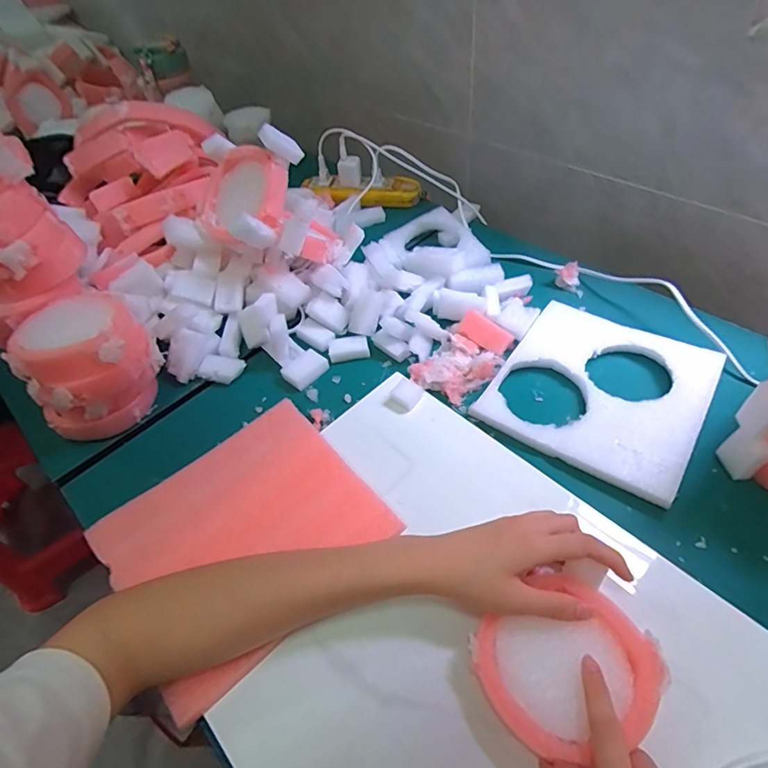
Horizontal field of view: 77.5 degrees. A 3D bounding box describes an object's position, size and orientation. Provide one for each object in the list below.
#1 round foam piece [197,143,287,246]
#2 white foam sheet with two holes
[{"bbox_3d":[-0.155,-0.208,0.523,0.106,0.029,0.100,-1,89,27],"label":"round foam piece"},{"bbox_3d":[0.203,0.004,0.454,0.174,0.018,0.174,26,56,25],"label":"white foam sheet with two holes"}]

